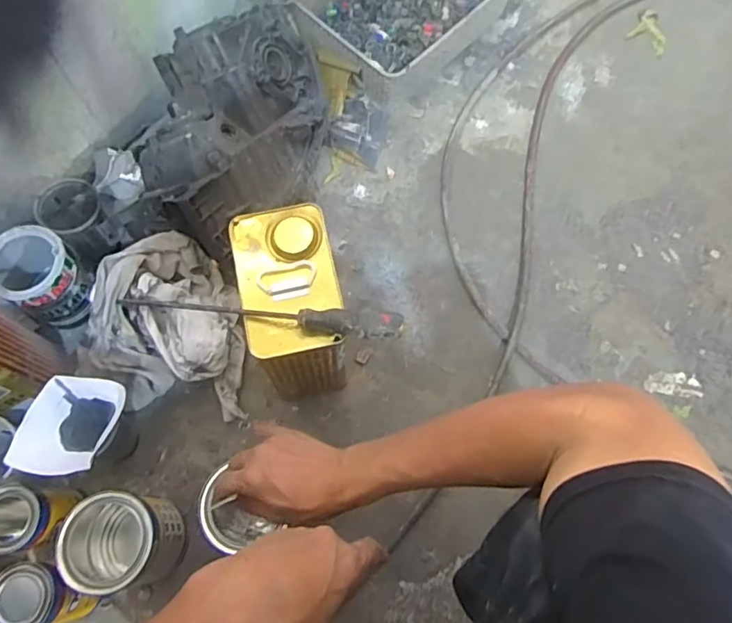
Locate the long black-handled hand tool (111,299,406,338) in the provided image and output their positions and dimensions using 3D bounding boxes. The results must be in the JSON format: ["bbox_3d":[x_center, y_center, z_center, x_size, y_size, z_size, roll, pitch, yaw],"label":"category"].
[{"bbox_3d":[-0.112,-0.001,0.564,0.298,0.042,0.026,9,71,4],"label":"long black-handled hand tool"}]

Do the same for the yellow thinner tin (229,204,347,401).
[{"bbox_3d":[-0.084,0.006,0.703,0.106,0.253,0.174,-10,71,-3],"label":"yellow thinner tin"}]

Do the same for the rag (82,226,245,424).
[{"bbox_3d":[-0.286,0.016,0.775,0.224,0.090,0.244,2,71,1],"label":"rag"}]

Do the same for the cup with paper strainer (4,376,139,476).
[{"bbox_3d":[-0.342,0.152,0.692,0.098,0.145,0.114,13,71,5],"label":"cup with paper strainer"}]

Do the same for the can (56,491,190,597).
[{"bbox_3d":[-0.288,0.274,0.659,0.108,0.133,0.099,0,71,0],"label":"can"}]

